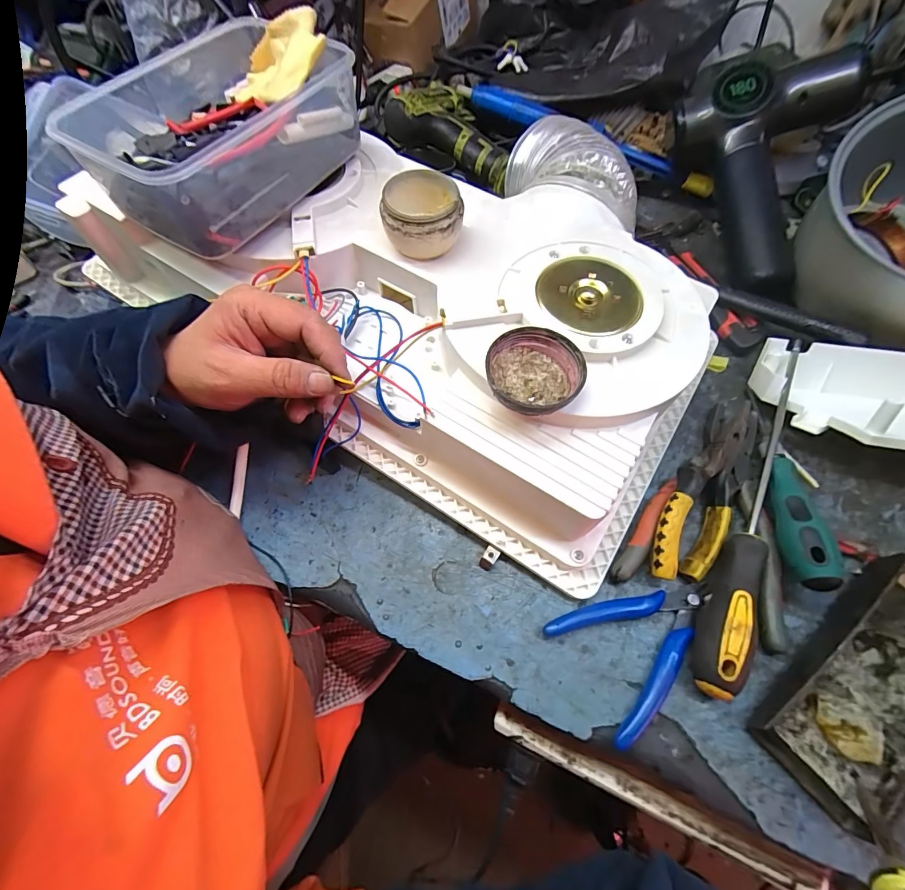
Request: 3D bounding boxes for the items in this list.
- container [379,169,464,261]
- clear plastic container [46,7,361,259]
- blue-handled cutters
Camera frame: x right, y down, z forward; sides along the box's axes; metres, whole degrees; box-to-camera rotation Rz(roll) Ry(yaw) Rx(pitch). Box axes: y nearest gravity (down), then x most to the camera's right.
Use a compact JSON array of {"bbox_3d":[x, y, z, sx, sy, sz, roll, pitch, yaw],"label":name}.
[{"bbox_3d":[-0.023,-0.181,0.324,0.059,0.038,0.063,-1,62,2],"label":"container"},{"bbox_3d":[-0.170,-0.241,0.322,0.109,0.080,0.193,26,66,16],"label":"clear plastic container"},{"bbox_3d":[0.135,0.132,0.286,0.118,0.012,0.079,-29,64,-12],"label":"blue-handled cutters"}]

